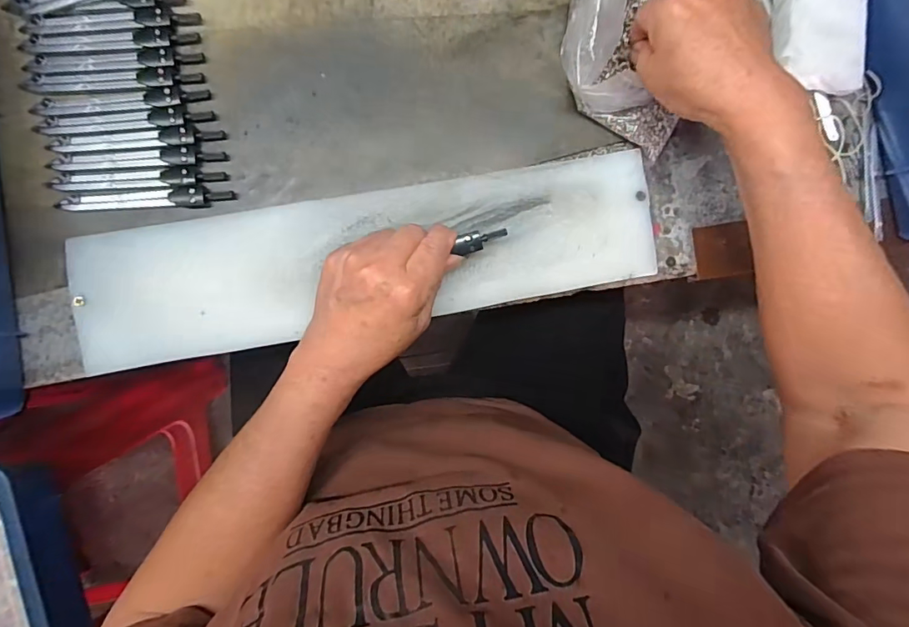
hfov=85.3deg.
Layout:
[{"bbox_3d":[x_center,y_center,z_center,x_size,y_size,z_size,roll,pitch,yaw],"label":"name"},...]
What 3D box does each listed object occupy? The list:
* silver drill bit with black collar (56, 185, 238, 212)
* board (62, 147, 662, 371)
[{"bbox_3d":[-0.211,-0.079,0.341,0.110,0.014,0.014,-3,91,-5],"label":"silver drill bit with black collar"},{"bbox_3d":[-0.054,-0.038,0.346,0.397,0.007,0.090,-10,90,-5],"label":"board"}]

